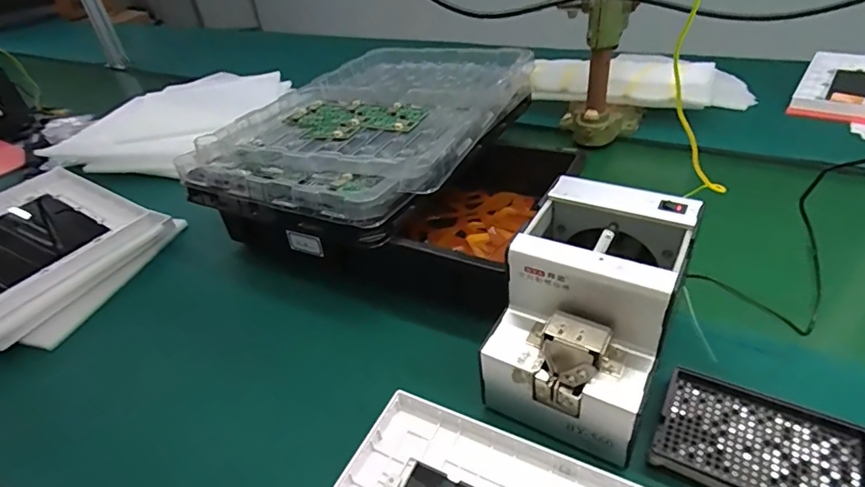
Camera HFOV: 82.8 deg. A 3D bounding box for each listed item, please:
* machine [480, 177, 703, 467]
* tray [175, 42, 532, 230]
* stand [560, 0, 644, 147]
[{"bbox_3d":[0.131,0.056,0.410,0.121,0.138,0.166,17,44,29],"label":"machine"},{"bbox_3d":[-0.054,-0.202,0.727,0.357,0.057,0.525,15,43,27],"label":"tray"},{"bbox_3d":[0.249,-0.334,0.774,0.175,0.341,0.149,10,41,22],"label":"stand"}]

